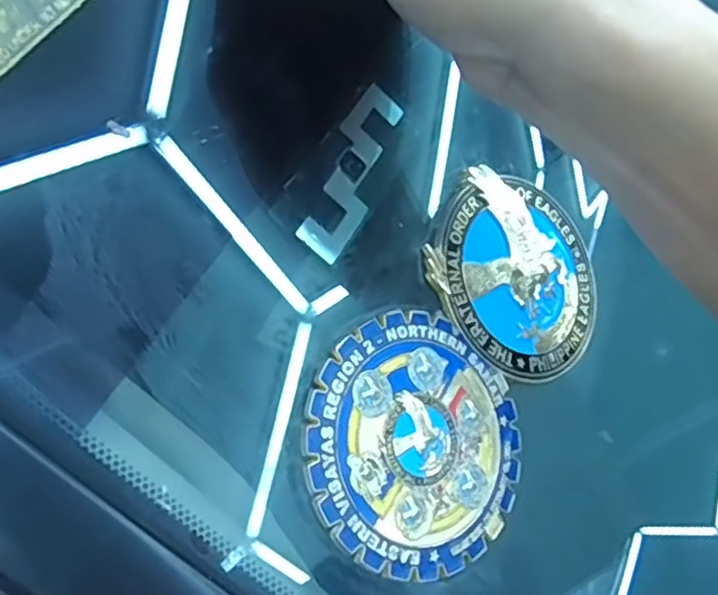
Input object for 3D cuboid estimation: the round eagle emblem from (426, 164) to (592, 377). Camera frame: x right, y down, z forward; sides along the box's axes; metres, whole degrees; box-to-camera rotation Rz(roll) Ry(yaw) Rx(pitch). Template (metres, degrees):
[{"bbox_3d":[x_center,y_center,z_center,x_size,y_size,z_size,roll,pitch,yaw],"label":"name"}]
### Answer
[{"bbox_3d":[0.055,-0.008,0.223,0.067,0.004,0.067,8,74,-30],"label":"round eagle emblem"}]

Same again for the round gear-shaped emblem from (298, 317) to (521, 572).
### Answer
[{"bbox_3d":[0.018,0.042,0.188,0.072,0.004,0.069,8,74,-30],"label":"round gear-shaped emblem"}]

